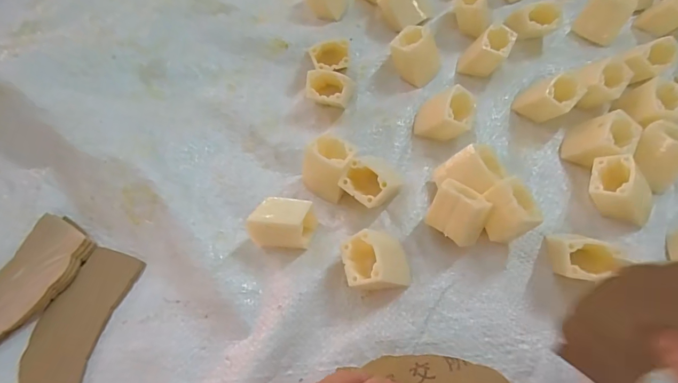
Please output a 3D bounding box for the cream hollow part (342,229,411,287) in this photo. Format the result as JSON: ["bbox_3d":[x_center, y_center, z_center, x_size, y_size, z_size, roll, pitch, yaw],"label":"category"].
[{"bbox_3d":[0.027,0.048,0.289,0.044,0.021,0.036,14,56,-42],"label":"cream hollow part"}]

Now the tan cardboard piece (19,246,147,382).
[{"bbox_3d":[-0.183,0.095,0.294,0.049,0.005,0.111,12,63,9],"label":"tan cardboard piece"}]

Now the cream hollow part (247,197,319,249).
[{"bbox_3d":[-0.040,0.025,0.302,0.042,0.034,0.032,-1,62,3],"label":"cream hollow part"}]

